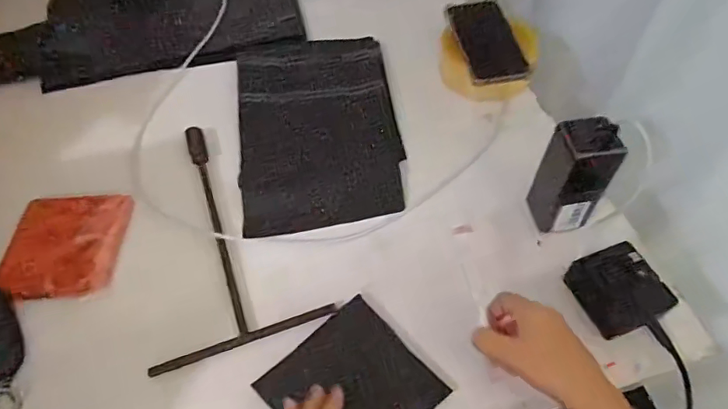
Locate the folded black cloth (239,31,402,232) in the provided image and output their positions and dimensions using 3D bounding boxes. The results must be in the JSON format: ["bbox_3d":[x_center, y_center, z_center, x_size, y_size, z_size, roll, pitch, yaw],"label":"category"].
[{"bbox_3d":[-0.060,-0.113,0.653,0.201,0.012,0.314,-7,54,-6],"label":"folded black cloth"}]

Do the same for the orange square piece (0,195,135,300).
[{"bbox_3d":[-0.326,0.046,0.545,0.113,0.024,0.125,-3,54,-3],"label":"orange square piece"}]

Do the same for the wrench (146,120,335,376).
[{"bbox_3d":[-0.164,0.022,0.555,0.174,0.020,0.291,-17,56,-13],"label":"wrench"}]

